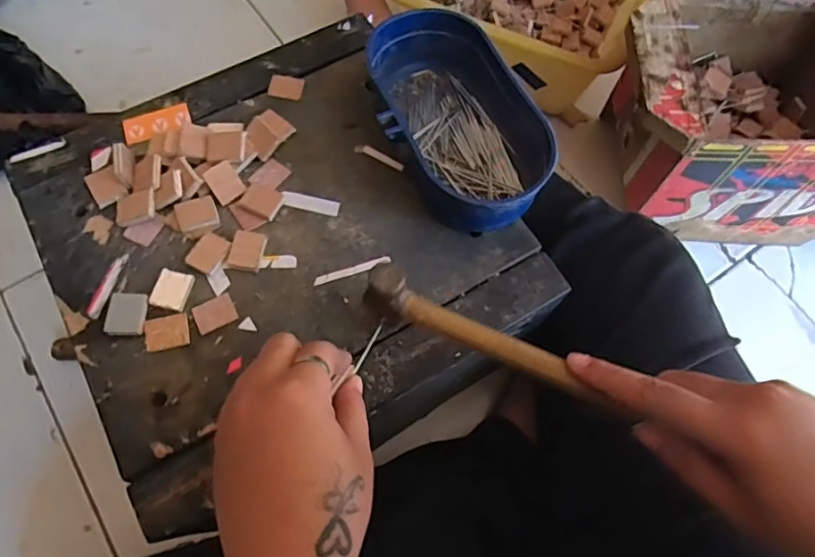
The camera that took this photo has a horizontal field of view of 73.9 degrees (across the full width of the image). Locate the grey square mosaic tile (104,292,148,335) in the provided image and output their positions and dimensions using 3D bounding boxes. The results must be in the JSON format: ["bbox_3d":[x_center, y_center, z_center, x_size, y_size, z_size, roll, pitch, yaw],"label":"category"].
[{"bbox_3d":[-0.167,0.021,0.324,0.021,0.008,0.026,2,67,-1],"label":"grey square mosaic tile"}]

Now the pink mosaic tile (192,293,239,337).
[{"bbox_3d":[-0.117,0.021,0.329,0.024,0.004,0.019,-26,71,-12],"label":"pink mosaic tile"}]

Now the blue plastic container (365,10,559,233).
[{"bbox_3d":[0.026,-0.103,0.359,0.087,0.052,0.157,-23,70,-11],"label":"blue plastic container"}]

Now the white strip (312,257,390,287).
[{"bbox_3d":[-0.035,-0.005,0.343,0.049,0.004,0.006,-19,69,-9],"label":"white strip"}]

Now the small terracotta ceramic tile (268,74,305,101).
[{"bbox_3d":[-0.089,-0.141,0.397,0.024,0.004,0.021,9,67,2],"label":"small terracotta ceramic tile"}]

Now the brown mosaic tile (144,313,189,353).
[{"bbox_3d":[-0.143,0.032,0.322,0.024,0.004,0.020,-12,68,-7],"label":"brown mosaic tile"}]

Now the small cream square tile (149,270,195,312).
[{"bbox_3d":[-0.144,0.007,0.332,0.021,0.005,0.024,12,67,3],"label":"small cream square tile"}]

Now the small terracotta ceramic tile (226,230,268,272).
[{"bbox_3d":[-0.101,-0.018,0.342,0.020,0.004,0.025,11,67,3],"label":"small terracotta ceramic tile"}]

